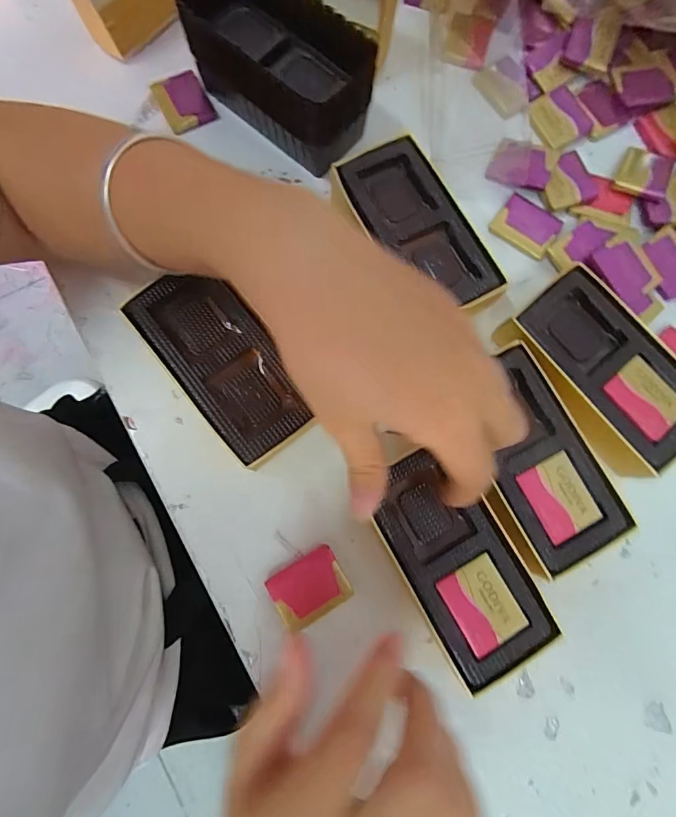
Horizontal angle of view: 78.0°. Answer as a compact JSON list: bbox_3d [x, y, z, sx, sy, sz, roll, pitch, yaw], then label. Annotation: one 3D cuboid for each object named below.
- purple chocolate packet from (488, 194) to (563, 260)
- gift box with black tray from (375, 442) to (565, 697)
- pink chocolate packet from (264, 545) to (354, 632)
[{"bbox_3d":[0.124,-0.121,0.275,0.039,0.005,0.031,34,81,5],"label":"purple chocolate packet"},{"bbox_3d":[0.059,0.079,0.222,0.055,0.035,0.110,-28,82,-5],"label":"gift box with black tray"},{"bbox_3d":[-0.016,0.099,0.231,0.039,0.009,0.031,-29,82,-6],"label":"pink chocolate packet"}]

